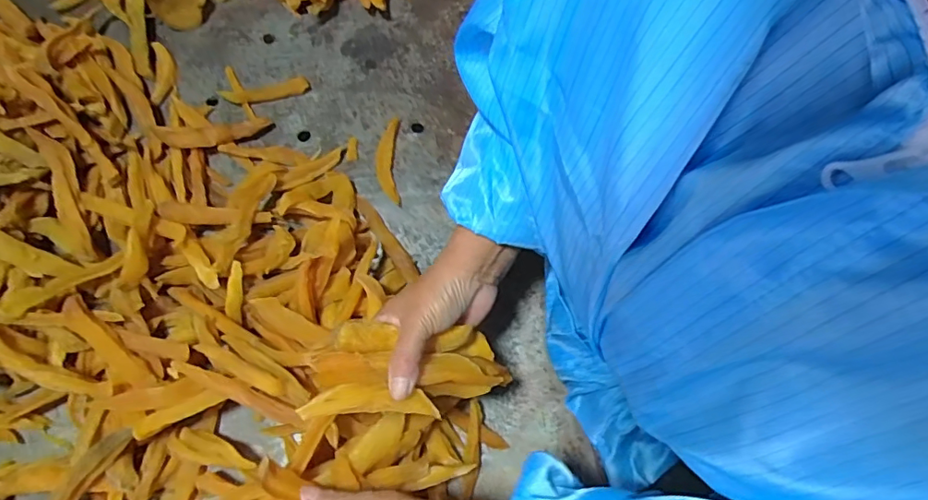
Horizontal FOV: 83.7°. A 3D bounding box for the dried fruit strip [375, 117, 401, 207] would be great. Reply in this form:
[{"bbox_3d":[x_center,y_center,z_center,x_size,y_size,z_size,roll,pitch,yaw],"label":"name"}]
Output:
[{"bbox_3d":[-0.085,-0.101,0.576,0.025,0.014,0.108,-3,73,-3],"label":"dried fruit strip"}]

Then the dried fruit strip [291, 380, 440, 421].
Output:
[{"bbox_3d":[-0.065,0.106,0.368,0.096,0.011,0.024,5,72,-16],"label":"dried fruit strip"}]

